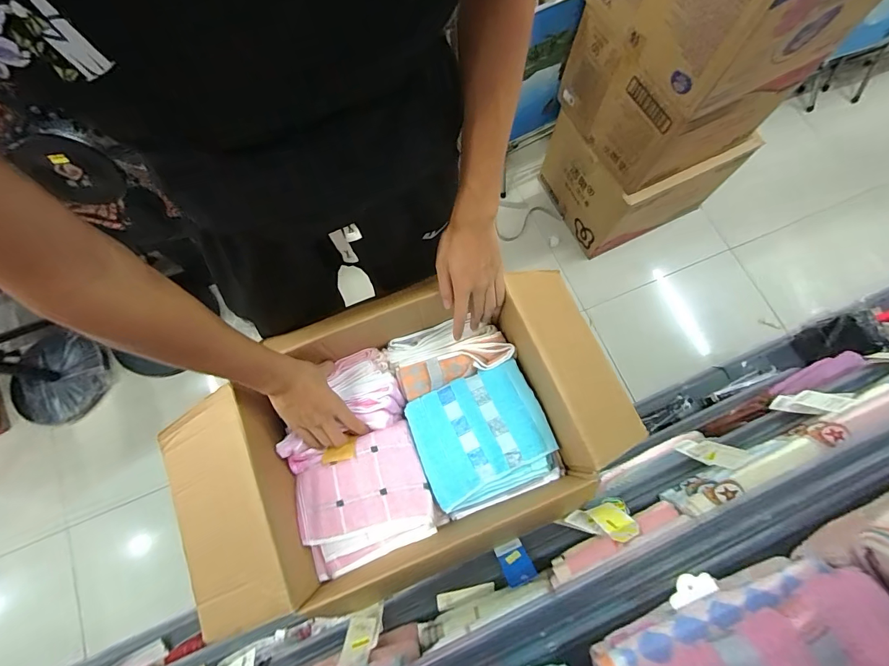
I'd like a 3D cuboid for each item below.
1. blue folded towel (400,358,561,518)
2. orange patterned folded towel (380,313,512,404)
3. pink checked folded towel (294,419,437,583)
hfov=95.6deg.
[{"bbox_3d":[0.056,0.159,0.611,0.192,0.028,0.186,-22,75,-5],"label":"blue folded towel"},{"bbox_3d":[0.002,0.030,0.660,0.189,0.048,0.107,-20,75,-5],"label":"orange patterned folded towel"},{"bbox_3d":[-0.117,0.240,0.592,0.180,0.034,0.164,-21,75,-5],"label":"pink checked folded towel"}]

